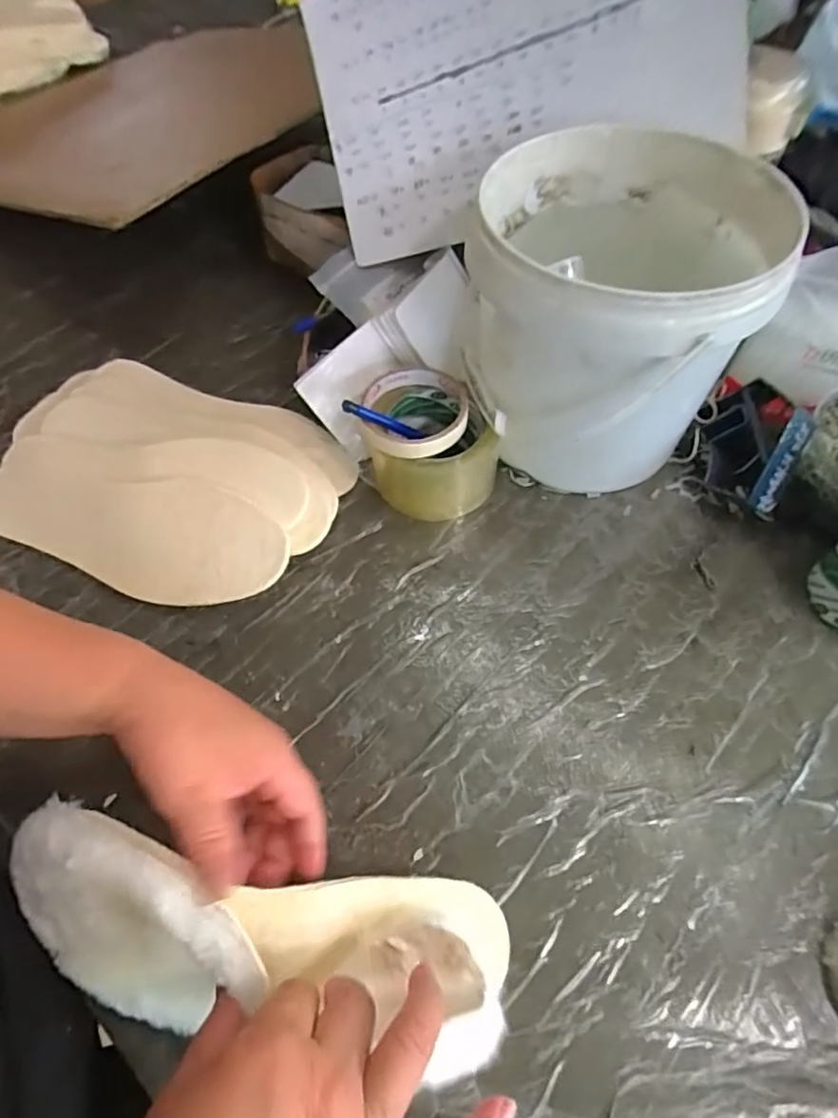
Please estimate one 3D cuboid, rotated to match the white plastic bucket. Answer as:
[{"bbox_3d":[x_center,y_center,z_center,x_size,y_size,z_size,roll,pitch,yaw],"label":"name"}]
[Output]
[{"bbox_3d":[0.140,-0.181,0.472,0.210,0.198,0.209,0,57,1],"label":"white plastic bucket"}]

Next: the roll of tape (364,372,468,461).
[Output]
[{"bbox_3d":[-0.003,-0.115,0.469,0.080,0.020,0.081,-1,59,2],"label":"roll of tape"}]

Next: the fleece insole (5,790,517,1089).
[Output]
[{"bbox_3d":[-0.087,0.193,0.305,0.264,0.076,0.084,9,58,0],"label":"fleece insole"}]

